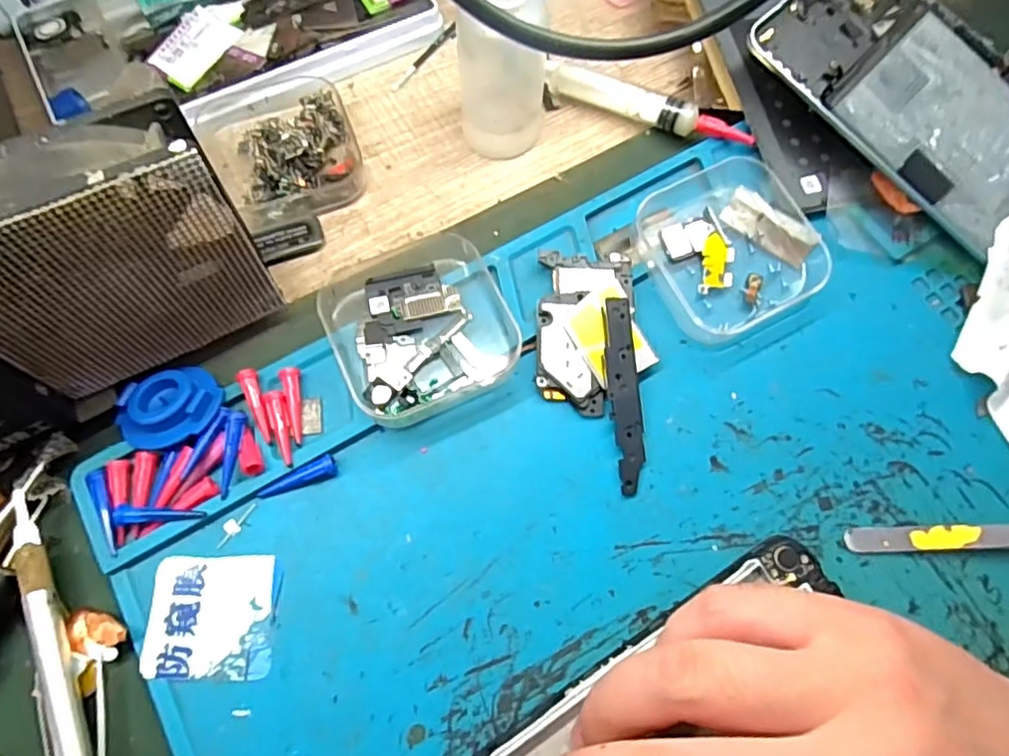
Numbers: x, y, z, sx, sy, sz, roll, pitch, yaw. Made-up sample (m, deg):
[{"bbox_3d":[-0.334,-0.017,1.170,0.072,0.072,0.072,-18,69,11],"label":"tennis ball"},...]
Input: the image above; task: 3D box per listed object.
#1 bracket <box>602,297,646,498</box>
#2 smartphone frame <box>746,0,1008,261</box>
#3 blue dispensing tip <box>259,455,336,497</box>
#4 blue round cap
[{"bbox_3d":[0.044,0.006,0.224,0.012,0.004,0.071,-3,78,-9],"label":"bracket"},{"bbox_3d":[0.182,-0.106,0.251,0.076,0.008,0.165,-43,84,-11],"label":"smartphone frame"},{"bbox_3d":[-0.072,0.035,0.214,0.027,0.005,0.007,-20,71,-8],"label":"blue dispensing tip"},{"bbox_3d":[-0.118,0.009,0.216,0.035,0.008,0.028,-11,70,-5],"label":"blue round cap"}]

